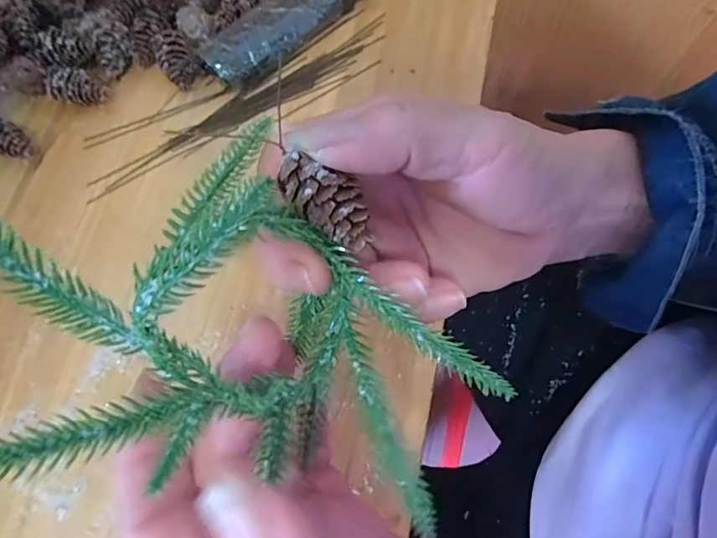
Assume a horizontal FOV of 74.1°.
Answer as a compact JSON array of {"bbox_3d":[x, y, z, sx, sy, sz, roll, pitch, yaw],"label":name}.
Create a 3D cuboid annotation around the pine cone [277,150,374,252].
[{"bbox_3d":[-0.009,-0.020,0.141,0.030,0.012,0.016,33,97,-2],"label":"pine cone"}]

